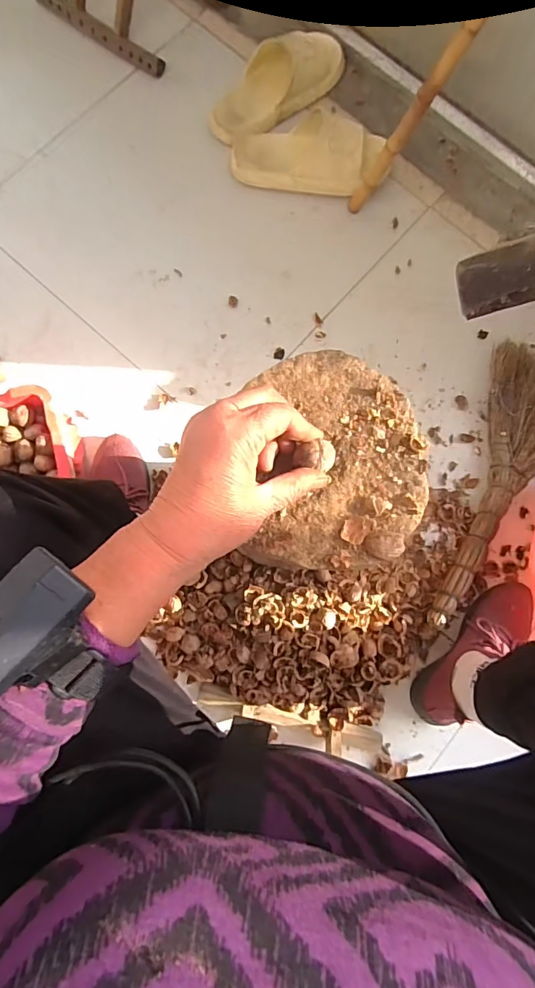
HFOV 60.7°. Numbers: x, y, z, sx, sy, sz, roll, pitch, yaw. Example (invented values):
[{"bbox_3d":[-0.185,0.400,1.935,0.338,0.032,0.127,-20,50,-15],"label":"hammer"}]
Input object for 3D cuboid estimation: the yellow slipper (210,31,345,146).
[{"bbox_3d":[0.020,-0.762,0.840,0.118,0.070,0.289,43,82,4],"label":"yellow slipper"}]

